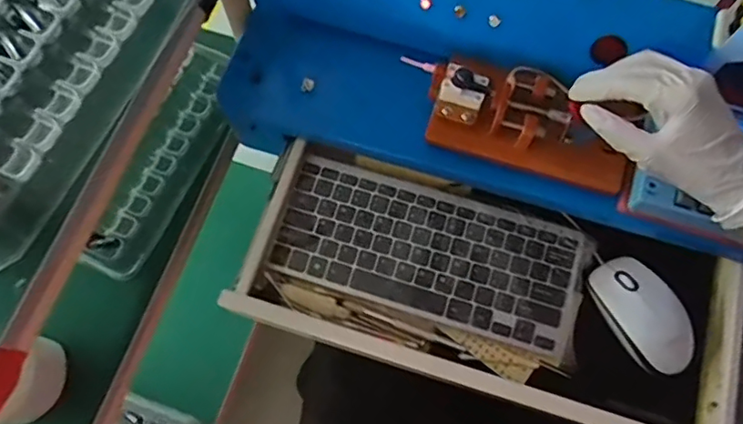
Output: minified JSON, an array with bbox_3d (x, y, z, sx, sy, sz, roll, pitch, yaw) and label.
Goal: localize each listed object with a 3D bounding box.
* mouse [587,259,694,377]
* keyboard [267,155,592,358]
[{"bbox_3d":[0.238,0.089,0.477,0.053,0.031,0.103,-27,73,-9],"label":"mouse"},{"bbox_3d":[0.053,0.034,0.512,0.278,0.018,0.117,18,71,6],"label":"keyboard"}]

